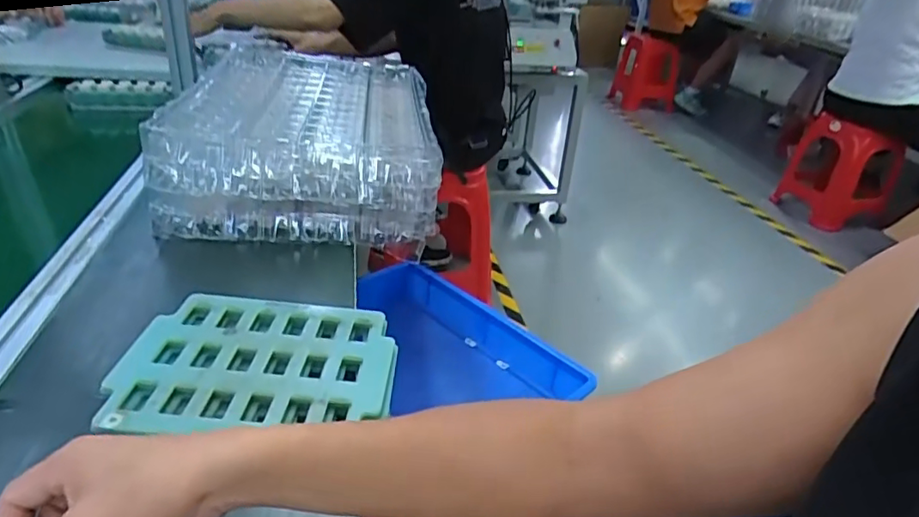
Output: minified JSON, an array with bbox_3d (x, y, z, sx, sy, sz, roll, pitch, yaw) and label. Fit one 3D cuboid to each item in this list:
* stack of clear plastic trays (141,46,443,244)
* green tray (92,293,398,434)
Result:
[{"bbox_3d":[-0.233,-0.198,0.915,0.353,0.133,0.519,1,30,-8],"label":"stack of clear plastic trays"},{"bbox_3d":[-0.174,0.095,0.505,0.225,0.024,0.169,6,29,-3],"label":"green tray"}]

